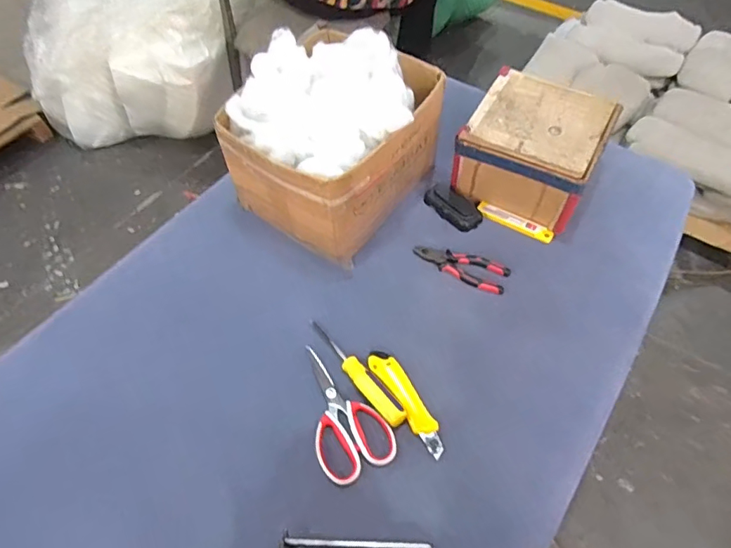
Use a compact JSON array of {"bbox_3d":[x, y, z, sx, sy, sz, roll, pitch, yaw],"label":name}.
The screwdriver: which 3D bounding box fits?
[{"bbox_3d":[-0.017,0.134,0.700,0.029,0.020,0.199,-36,62,-21],"label":"screwdriver"}]

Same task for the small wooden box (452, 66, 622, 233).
[{"bbox_3d":[0.292,-0.221,0.856,0.212,0.113,0.217,24,60,17],"label":"small wooden box"}]

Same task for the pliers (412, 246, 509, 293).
[{"bbox_3d":[0.154,-0.014,0.802,0.154,0.011,0.057,21,59,15],"label":"pliers"}]

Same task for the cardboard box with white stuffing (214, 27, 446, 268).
[{"bbox_3d":[-0.057,-0.227,0.805,0.268,0.213,0.293,29,61,19],"label":"cardboard box with white stuffing"}]

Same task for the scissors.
[{"bbox_3d":[-0.038,0.182,0.673,0.099,0.006,0.187,-24,65,-11],"label":"scissors"}]

